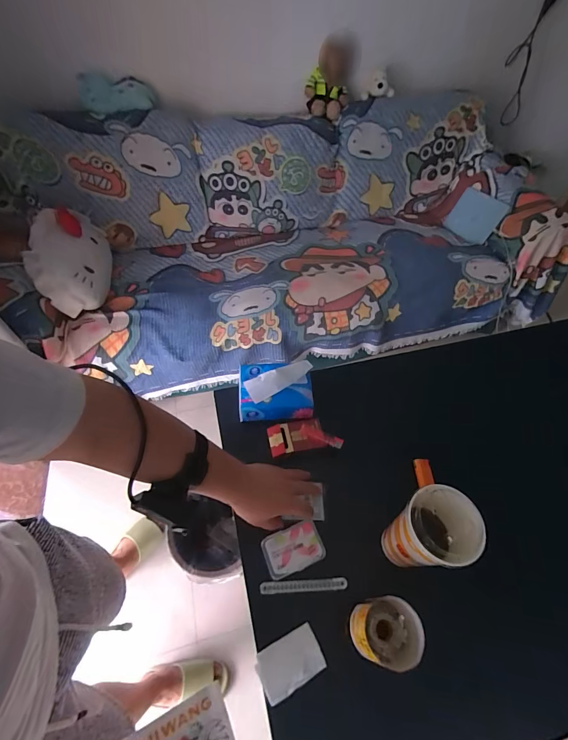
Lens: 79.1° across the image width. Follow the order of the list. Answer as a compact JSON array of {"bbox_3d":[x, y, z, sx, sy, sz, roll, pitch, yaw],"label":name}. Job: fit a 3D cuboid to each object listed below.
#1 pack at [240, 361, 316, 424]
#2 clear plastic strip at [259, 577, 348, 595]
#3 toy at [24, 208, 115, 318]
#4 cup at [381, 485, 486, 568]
[{"bbox_3d":[-0.018,0.032,0.644,0.139,0.068,0.102,-1,54,-2],"label":"pack"},{"bbox_3d":[0.029,0.316,0.504,0.127,0.005,0.015,-1,47,-4],"label":"clear plastic strip"},{"bbox_3d":[-0.757,-0.386,1.221,0.257,0.120,0.441,18,51,-40],"label":"toy"},{"bbox_3d":[0.189,0.217,0.456,0.079,0.155,0.082,1,54,-1],"label":"cup"}]

